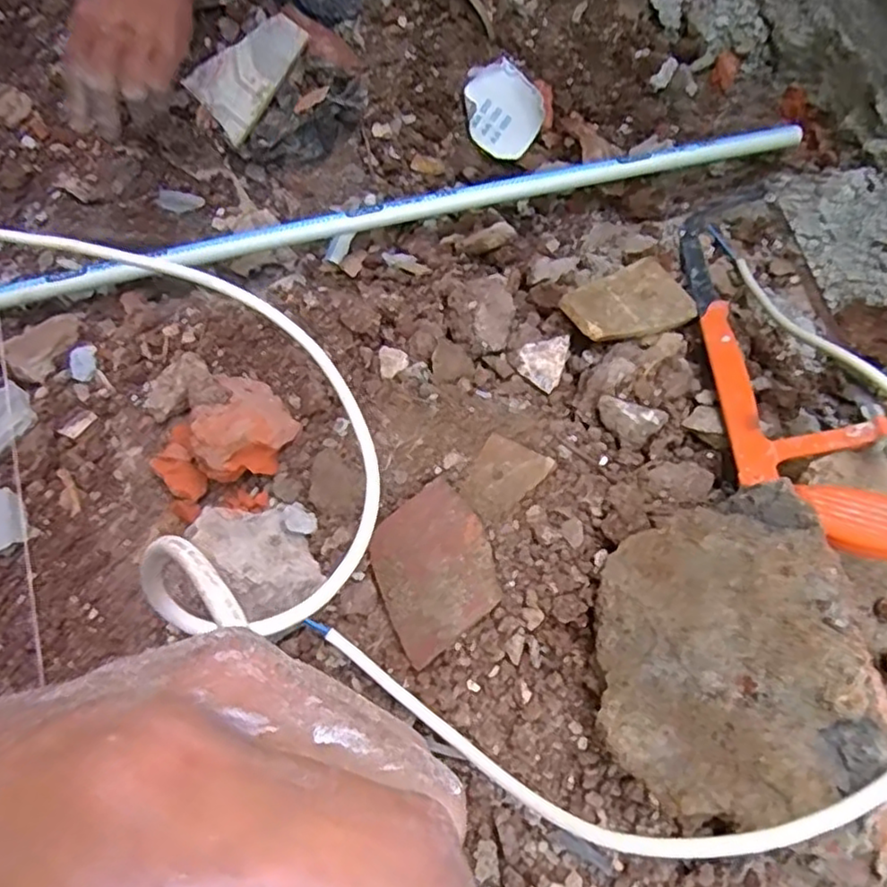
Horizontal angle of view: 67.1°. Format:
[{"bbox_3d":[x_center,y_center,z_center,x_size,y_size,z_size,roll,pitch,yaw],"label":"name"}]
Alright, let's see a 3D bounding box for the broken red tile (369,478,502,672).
[{"bbox_3d":[-0.009,0.091,0.486,0.091,0.023,0.100,-34,74,-11],"label":"broken red tile"}]

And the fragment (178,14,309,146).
[{"bbox_3d":[-0.202,-0.395,0.710,0.131,0.011,0.080,-40,87,5],"label":"fragment"}]

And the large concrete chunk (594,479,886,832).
[{"bbox_3d":[0.169,0.125,0.406,0.153,0.027,0.178,-23,56,21],"label":"large concrete chunk"}]

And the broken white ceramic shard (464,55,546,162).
[{"bbox_3d":[0.070,-0.389,0.785,0.086,0.011,0.097,-40,100,14],"label":"broken white ceramic shard"}]

